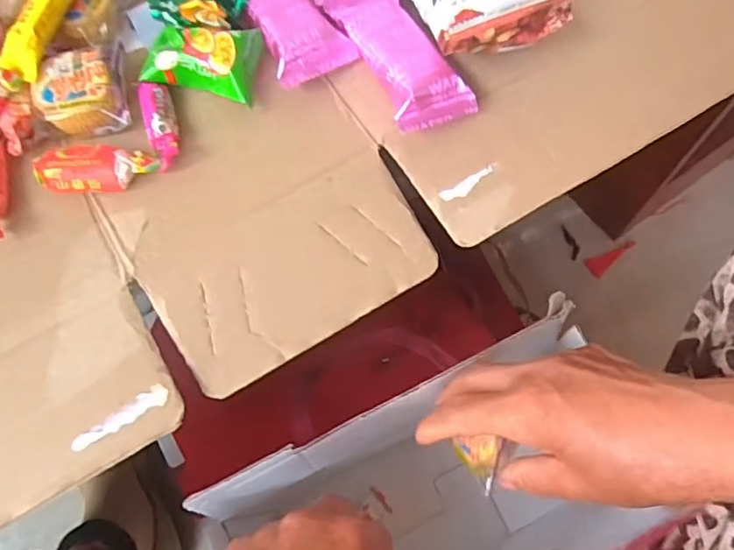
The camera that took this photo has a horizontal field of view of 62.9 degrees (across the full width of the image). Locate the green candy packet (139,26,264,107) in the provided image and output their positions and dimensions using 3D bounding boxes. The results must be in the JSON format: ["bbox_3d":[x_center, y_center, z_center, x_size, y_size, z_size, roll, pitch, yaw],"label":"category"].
[{"bbox_3d":[-0.088,-0.114,0.319,0.056,0.025,0.042,6,67,4],"label":"green candy packet"}]

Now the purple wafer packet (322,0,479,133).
[{"bbox_3d":[0.017,-0.119,0.324,0.041,0.025,0.094,-25,68,-9],"label":"purple wafer packet"}]

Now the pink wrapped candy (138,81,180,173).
[{"bbox_3d":[-0.107,-0.078,0.311,0.015,0.012,0.052,-17,67,-6],"label":"pink wrapped candy"}]

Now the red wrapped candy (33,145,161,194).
[{"bbox_3d":[-0.135,-0.054,0.300,0.057,0.015,0.022,-3,67,0],"label":"red wrapped candy"}]

